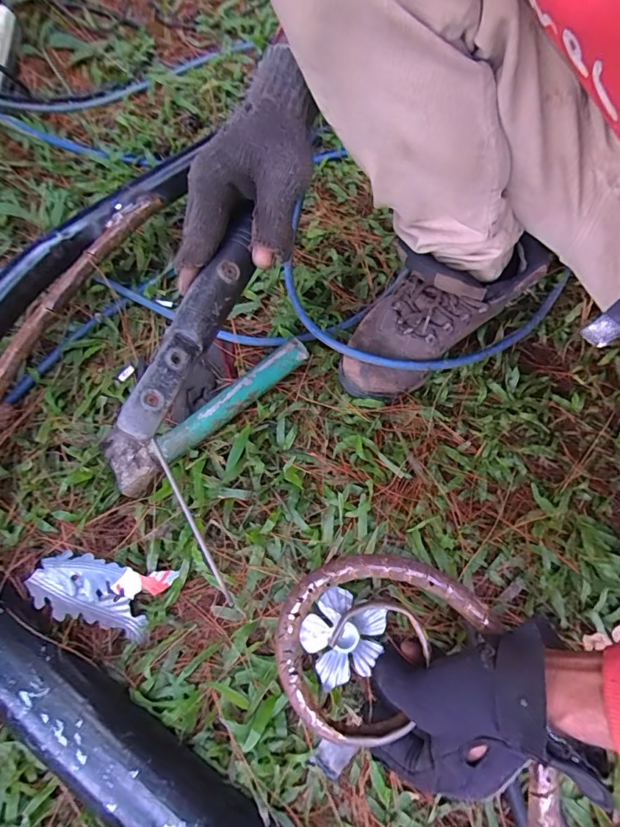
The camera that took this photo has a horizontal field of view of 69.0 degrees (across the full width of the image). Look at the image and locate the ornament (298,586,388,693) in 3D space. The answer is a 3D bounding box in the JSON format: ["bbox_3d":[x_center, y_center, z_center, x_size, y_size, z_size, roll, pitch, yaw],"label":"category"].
[{"bbox_3d":[0.027,0.194,0.391,0.064,0.012,0.073,34,73,18],"label":"ornament"}]

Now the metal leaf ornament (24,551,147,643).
[{"bbox_3d":[-0.231,0.183,0.469,0.134,0.032,0.061,13,67,7],"label":"metal leaf ornament"}]

